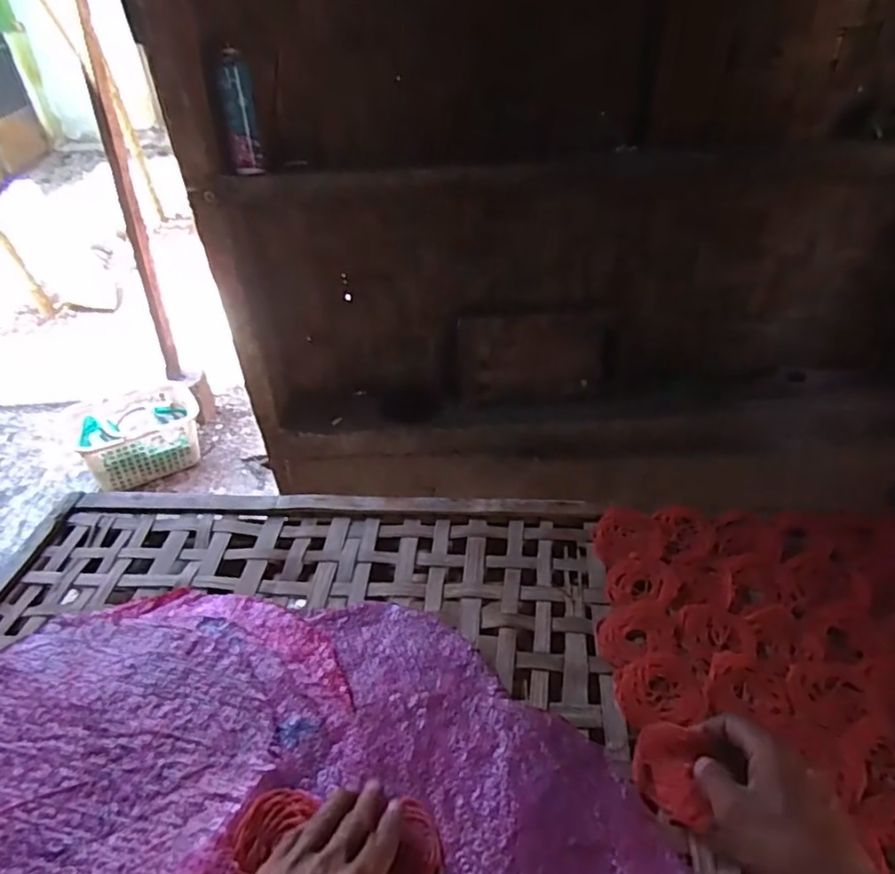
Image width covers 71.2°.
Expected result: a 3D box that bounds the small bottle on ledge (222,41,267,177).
[{"bbox_3d":[-0.273,-0.419,0.821,0.045,0.137,0.033,-13,40,-12],"label":"small bottle on ledge"}]

